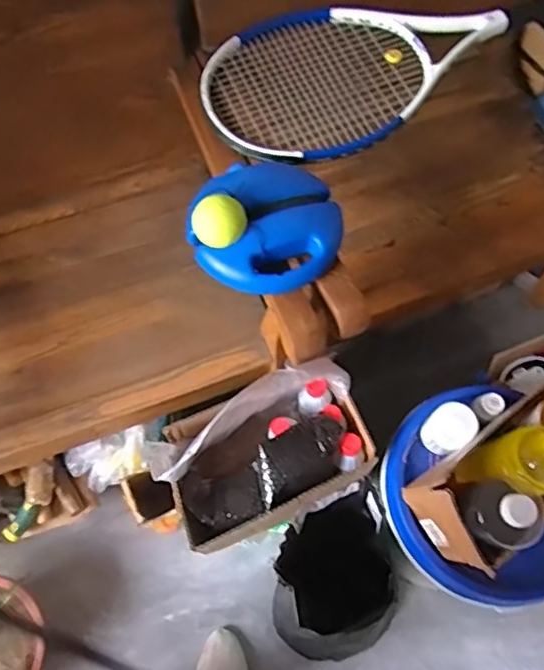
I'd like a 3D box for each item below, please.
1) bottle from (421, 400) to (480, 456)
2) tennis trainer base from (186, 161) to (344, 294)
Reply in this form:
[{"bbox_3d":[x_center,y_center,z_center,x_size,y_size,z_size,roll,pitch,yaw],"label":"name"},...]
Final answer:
[{"bbox_3d":[0.256,0.134,0.842,0.059,0.076,0.061,0,66,0],"label":"bottle"},{"bbox_3d":[-0.009,-0.144,0.744,0.186,0.052,0.172,0,66,0],"label":"tennis trainer base"}]

